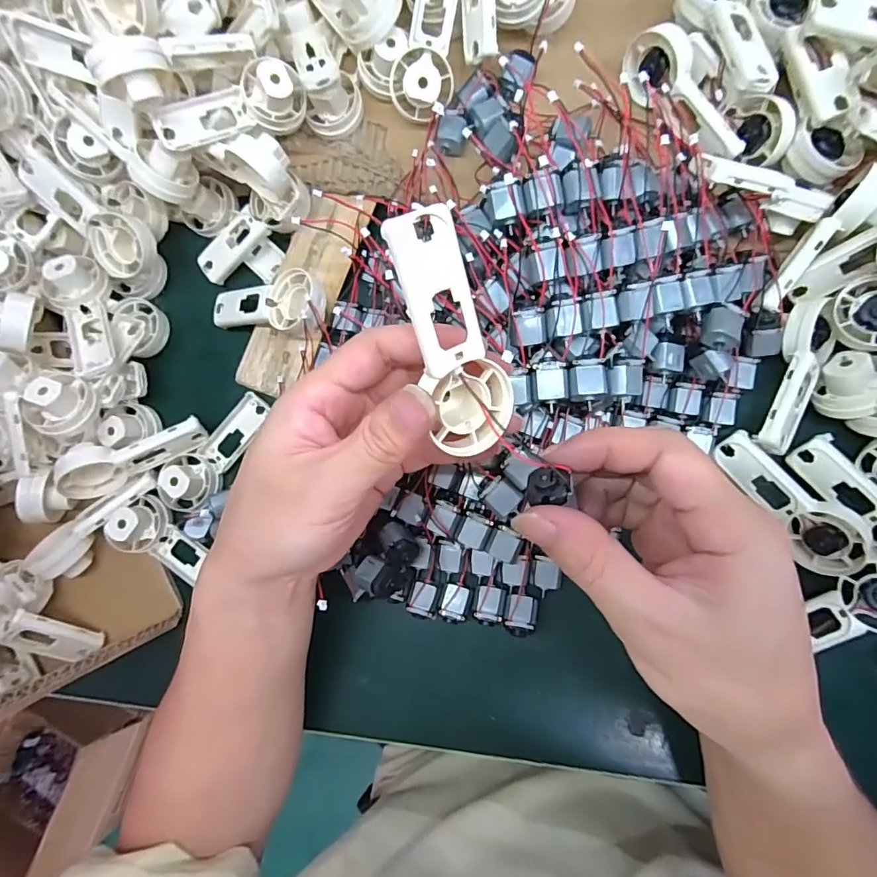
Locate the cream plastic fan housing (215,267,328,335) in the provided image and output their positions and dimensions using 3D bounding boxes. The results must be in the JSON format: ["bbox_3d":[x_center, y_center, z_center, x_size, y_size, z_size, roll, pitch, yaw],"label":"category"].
[{"bbox_3d":[-0.113,-0.090,0.333,0.096,0.018,0.043,6,84,29],"label":"cream plastic fan housing"}]

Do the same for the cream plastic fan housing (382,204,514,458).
[{"bbox_3d":[0.006,-0.038,0.191,0.032,0.027,0.093,-16,125,5],"label":"cream plastic fan housing"}]

